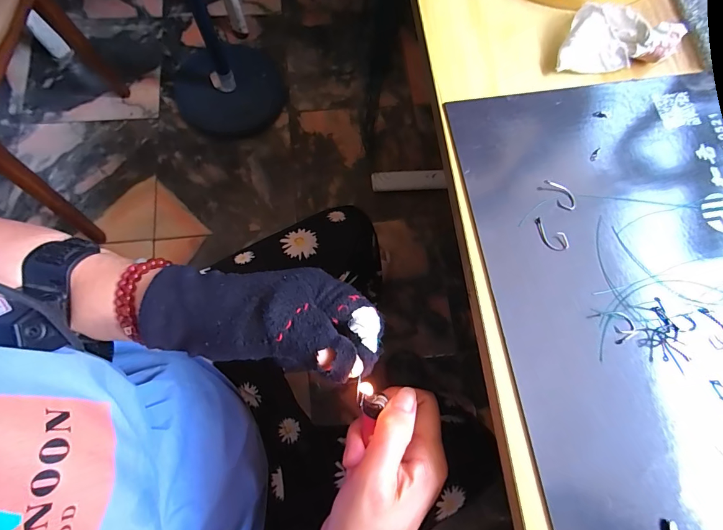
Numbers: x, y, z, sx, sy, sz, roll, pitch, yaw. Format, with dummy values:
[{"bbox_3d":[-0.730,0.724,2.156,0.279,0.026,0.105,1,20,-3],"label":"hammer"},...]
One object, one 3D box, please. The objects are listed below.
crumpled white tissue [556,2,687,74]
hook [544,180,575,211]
[{"bbox_3d":[0.180,-0.161,0.263,0.084,0.021,0.040,-4,75,-5],"label":"crumpled white tissue"},{"bbox_3d":[0.129,-0.046,0.240,0.014,0.005,0.024,-28,78,-11],"label":"hook"}]

